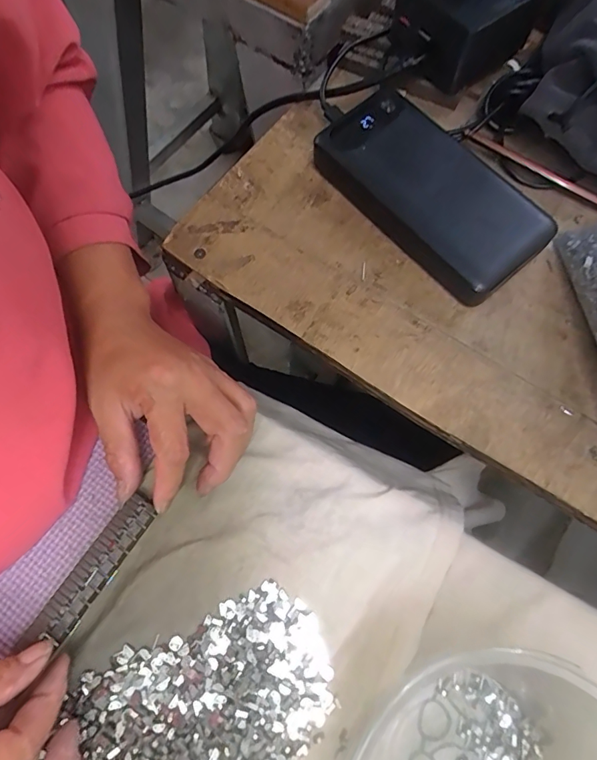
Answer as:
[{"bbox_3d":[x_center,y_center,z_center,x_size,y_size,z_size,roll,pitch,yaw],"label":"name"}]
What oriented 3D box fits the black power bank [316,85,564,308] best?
[{"bbox_3d":[0.085,-0.124,0.301,0.070,0.031,0.153,-38,75,-12],"label":"black power bank"}]

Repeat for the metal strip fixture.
[{"bbox_3d":[-0.115,0.107,0.254,0.021,0.004,0.090,33,74,11],"label":"metal strip fixture"}]

